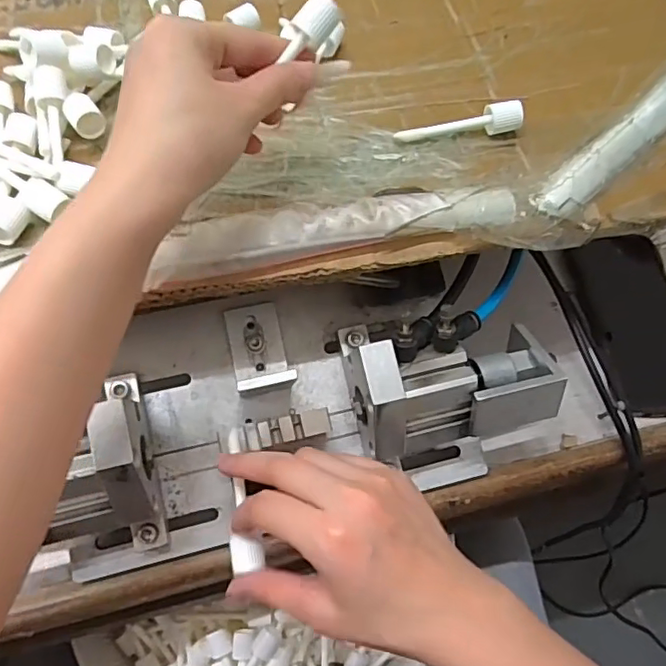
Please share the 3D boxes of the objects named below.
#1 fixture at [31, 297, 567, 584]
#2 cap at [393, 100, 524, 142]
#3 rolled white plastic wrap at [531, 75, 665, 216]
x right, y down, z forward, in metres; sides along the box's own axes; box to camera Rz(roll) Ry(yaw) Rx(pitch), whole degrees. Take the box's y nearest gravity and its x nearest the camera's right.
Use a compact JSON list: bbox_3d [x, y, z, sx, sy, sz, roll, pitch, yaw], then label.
[{"bbox_3d":[-0.016,0.041,0.380,0.329,0.106,0.146,-12,64,-10],"label":"fixture"},{"bbox_3d":[0.081,-0.136,0.368,0.078,0.021,0.016,-1,64,-4],"label":"cap"},{"bbox_3d":[0.187,-0.125,0.367,0.173,0.017,0.026,-40,72,-20],"label":"rolled white plastic wrap"}]

